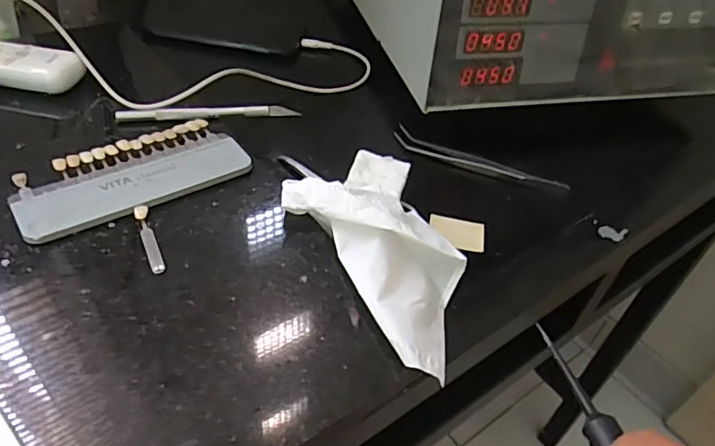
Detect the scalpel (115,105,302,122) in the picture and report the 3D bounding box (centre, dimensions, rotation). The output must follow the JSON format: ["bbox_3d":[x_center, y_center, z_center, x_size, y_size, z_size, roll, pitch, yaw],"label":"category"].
[{"bbox_3d":[-0.119,-0.088,0.433,0.139,0.009,0.014,-6,44,-14],"label":"scalpel"}]

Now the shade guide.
[{"bbox_3d":[-0.154,-0.035,0.367,0.146,0.005,0.070,-24,51,-29],"label":"shade guide"}]

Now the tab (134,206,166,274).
[{"bbox_3d":[-0.127,0.009,0.327,0.009,0.004,0.057,-15,47,-22],"label":"tab"}]

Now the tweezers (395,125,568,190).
[{"bbox_3d":[0.101,-0.053,0.448,0.146,0.008,0.019,19,44,13],"label":"tweezers"}]

